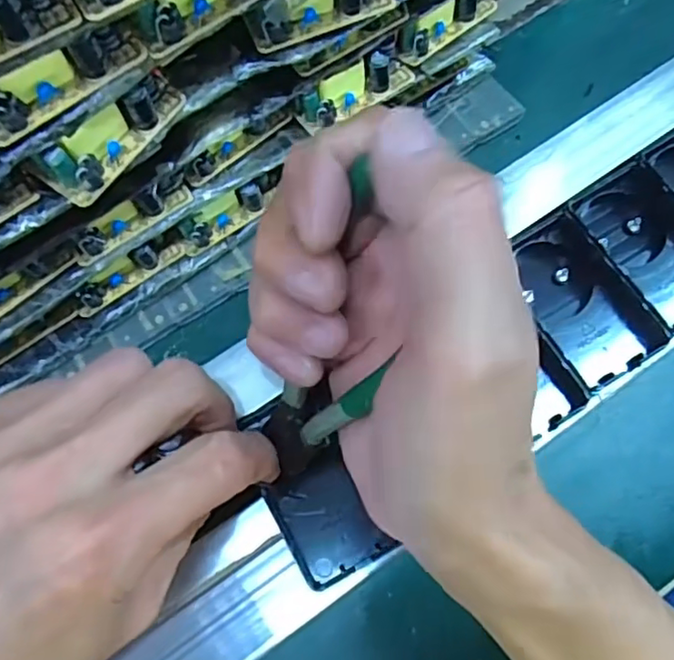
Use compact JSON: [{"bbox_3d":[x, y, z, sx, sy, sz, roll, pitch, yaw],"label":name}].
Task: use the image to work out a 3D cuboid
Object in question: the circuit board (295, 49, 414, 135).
[{"bbox_3d":[0.010,-0.121,0.312,0.063,0.020,0.018,-31,71,-7],"label":"circuit board"}]

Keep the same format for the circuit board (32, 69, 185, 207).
[{"bbox_3d":[-0.089,-0.078,0.244,0.065,0.022,0.022,-42,73,-11],"label":"circuit board"}]

